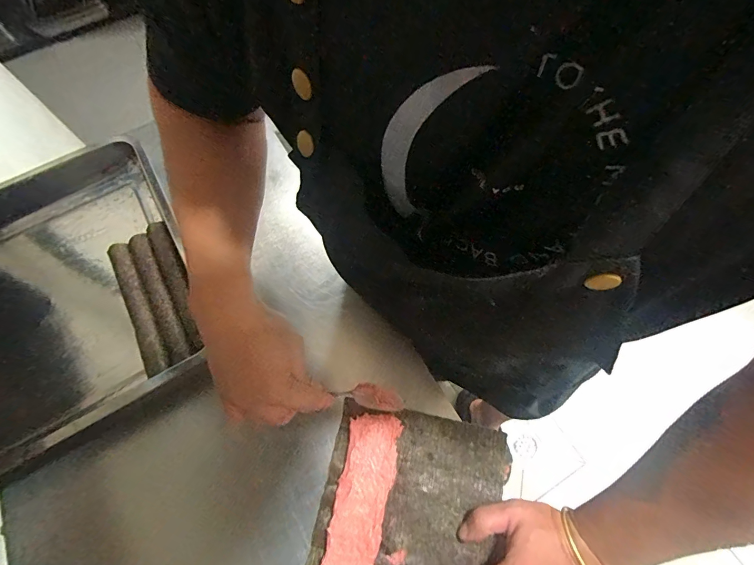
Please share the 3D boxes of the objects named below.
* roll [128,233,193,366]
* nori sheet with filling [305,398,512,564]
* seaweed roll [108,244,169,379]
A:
[{"bbox_3d":[-0.279,0.018,0.483,0.028,0.025,0.196,-29,69,-9],"label":"roll"},{"bbox_3d":[0.032,0.241,0.384,0.185,0.017,0.199,11,68,7],"label":"nori sheet with filling"},{"bbox_3d":[-0.304,0.031,0.479,0.032,0.027,0.197,-30,69,-10],"label":"seaweed roll"}]

